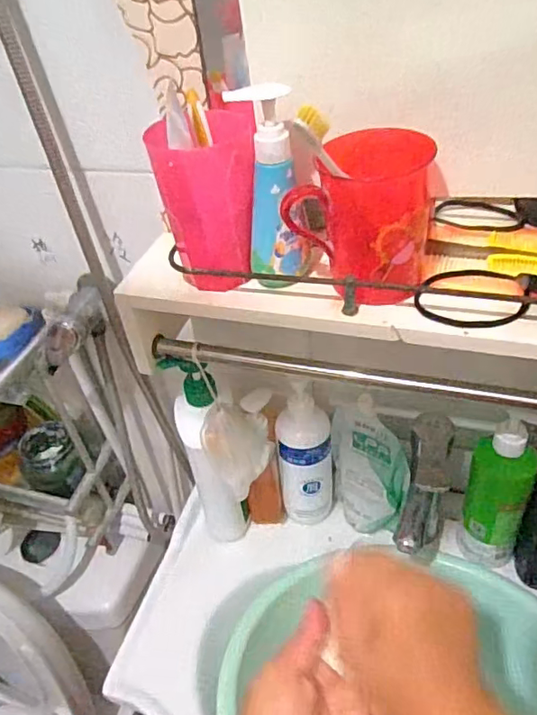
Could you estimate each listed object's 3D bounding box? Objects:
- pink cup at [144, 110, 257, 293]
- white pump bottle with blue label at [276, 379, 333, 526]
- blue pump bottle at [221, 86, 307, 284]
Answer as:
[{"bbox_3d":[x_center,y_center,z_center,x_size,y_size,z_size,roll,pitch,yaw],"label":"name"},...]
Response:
[{"bbox_3d":[-0.046,-0.131,0.463,0.077,0.147,0.095,-5,41,2],"label":"pink cup"},{"bbox_3d":[0.044,0.119,0.660,0.064,0.203,0.056,-5,41,2],"label":"white pump bottle with blue label"},{"bbox_3d":[0.002,-0.122,0.430,0.043,0.159,0.034,5,43,13],"label":"blue pump bottle"}]

